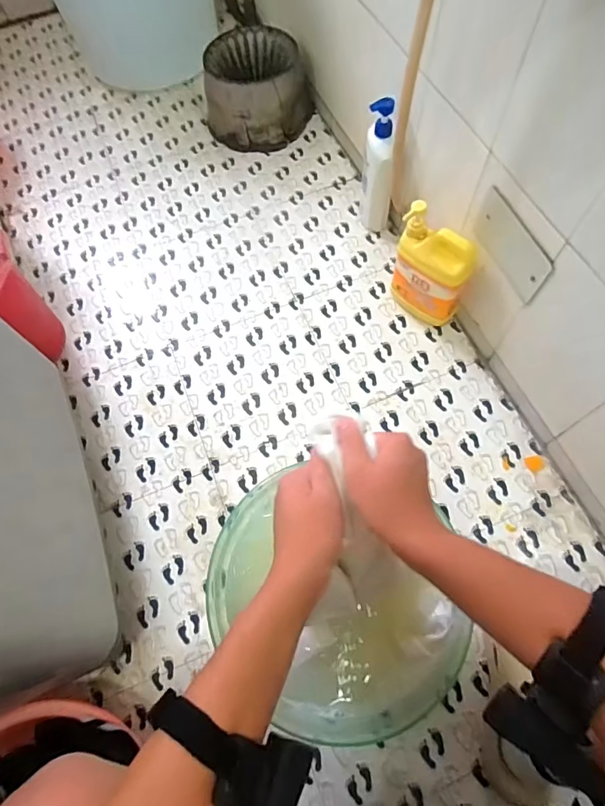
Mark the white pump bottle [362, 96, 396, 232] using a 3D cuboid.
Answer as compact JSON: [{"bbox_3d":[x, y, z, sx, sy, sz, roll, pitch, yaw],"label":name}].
[{"bbox_3d":[0.165,-0.501,0.981,0.070,0.281,0.088,9,68,7],"label":"white pump bottle"}]

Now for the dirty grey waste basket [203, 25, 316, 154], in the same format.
[{"bbox_3d":[-0.117,-0.825,1.200,0.280,0.165,0.241,0,67,3],"label":"dirty grey waste basket"}]

